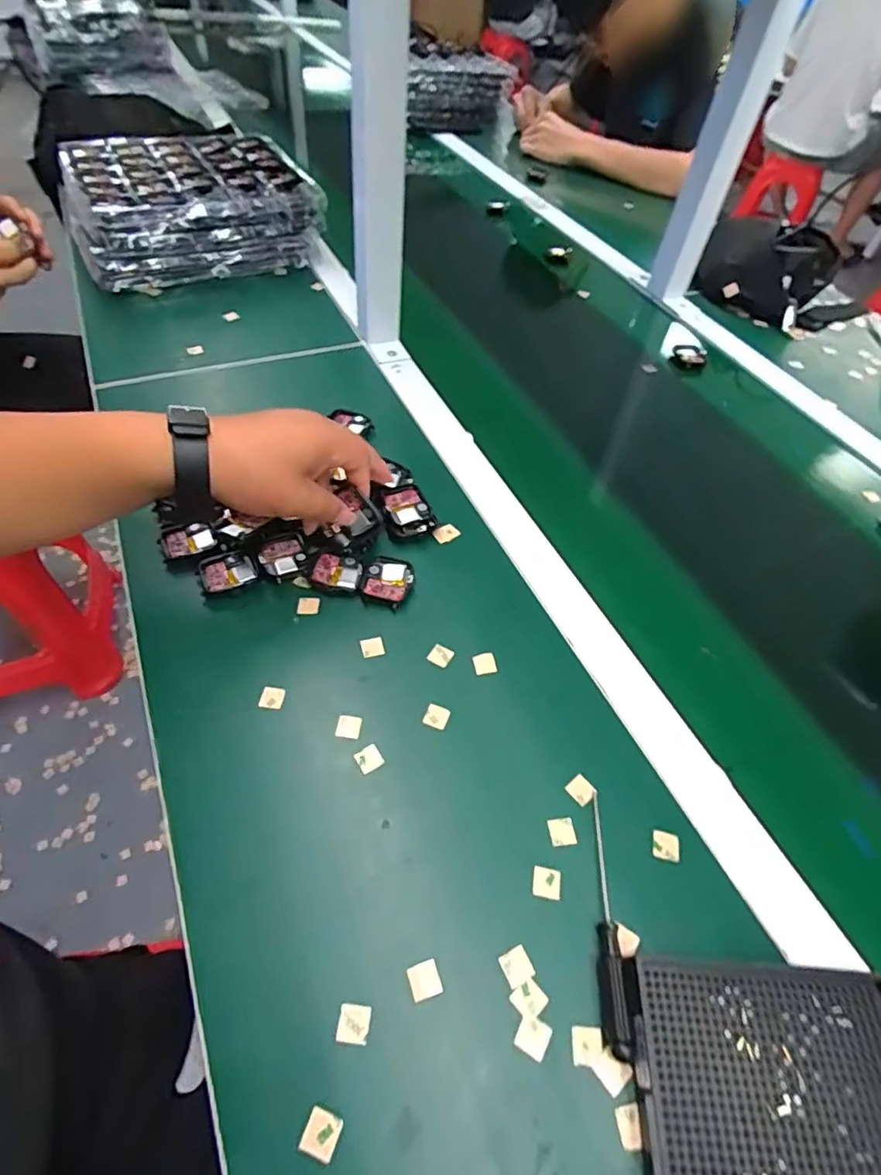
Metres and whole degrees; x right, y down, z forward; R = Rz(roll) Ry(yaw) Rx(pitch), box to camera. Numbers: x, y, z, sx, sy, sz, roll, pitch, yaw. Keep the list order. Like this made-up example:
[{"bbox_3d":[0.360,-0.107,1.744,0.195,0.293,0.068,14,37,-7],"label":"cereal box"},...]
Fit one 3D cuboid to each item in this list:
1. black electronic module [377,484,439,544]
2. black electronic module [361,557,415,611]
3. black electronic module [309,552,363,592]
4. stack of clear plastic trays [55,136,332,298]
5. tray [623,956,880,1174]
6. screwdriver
[{"bbox_3d":[-0.032,-0.065,0.502,0.045,0.014,0.053,-22,75,-23],"label":"black electronic module"},{"bbox_3d":[-0.043,-0.005,0.462,0.038,0.009,0.042,21,53,11],"label":"black electronic module"},{"bbox_3d":[-0.083,-0.012,0.461,0.040,0.008,0.031,6,51,-1],"label":"black electronic module"},{"bbox_3d":[-0.344,-0.518,0.785,0.298,0.098,0.244,-24,58,-23],"label":"stack of clear plastic trays"},{"bbox_3d":[0.165,0.240,0.282,0.138,0.023,0.091,4,51,-2],"label":"tray"},{"bbox_3d":[0.093,0.182,0.324,0.011,0.015,0.132,5,51,-1],"label":"screwdriver"}]

